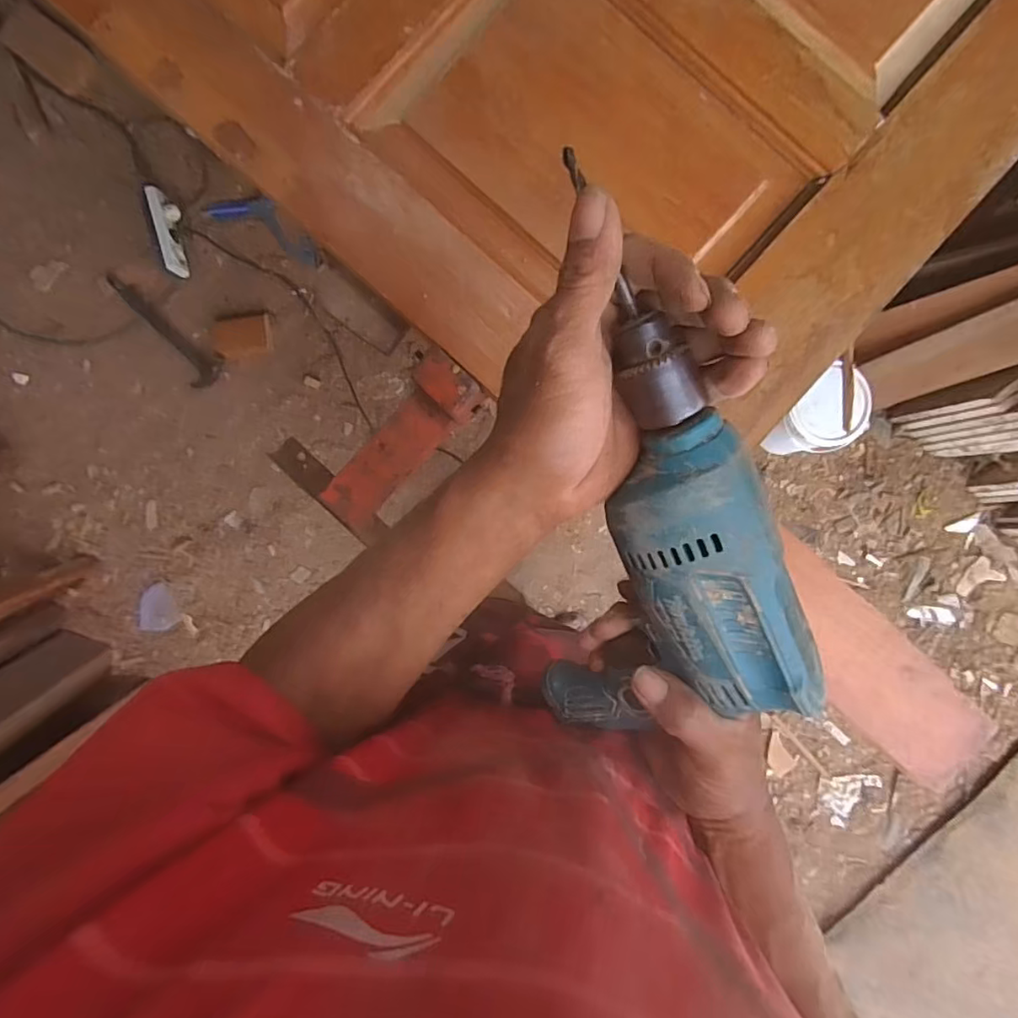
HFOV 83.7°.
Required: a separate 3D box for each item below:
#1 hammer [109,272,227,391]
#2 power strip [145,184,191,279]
[{"bbox_3d":[-0.800,-0.413,1.300,0.337,0.024,0.087,41,89,-1],"label":"hammer"},{"bbox_3d":[-0.764,-0.623,1.278,0.052,0.047,0.196,-10,103,-1],"label":"power strip"}]

